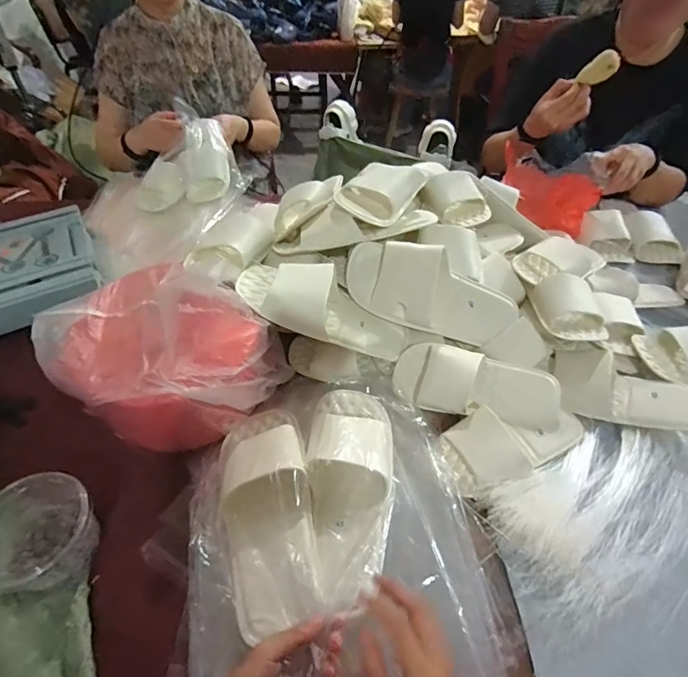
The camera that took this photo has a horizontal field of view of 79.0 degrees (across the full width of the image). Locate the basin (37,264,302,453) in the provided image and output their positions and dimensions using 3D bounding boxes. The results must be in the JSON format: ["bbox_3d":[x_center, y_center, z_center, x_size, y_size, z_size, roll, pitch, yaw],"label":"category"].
[{"bbox_3d":[-0.251,0.008,0.570,0.281,0.165,0.227,25,51,22],"label":"basin"}]

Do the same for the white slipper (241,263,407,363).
[{"bbox_3d":[-0.022,-0.051,0.624,0.266,0.085,0.106,24,47,-9],"label":"white slipper"}]

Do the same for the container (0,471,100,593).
[{"bbox_3d":[-0.323,0.213,0.451,0.104,0.073,0.109,0,46,0],"label":"container"}]

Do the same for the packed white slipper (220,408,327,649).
[{"bbox_3d":[-0.090,0.184,0.487,0.100,0.057,0.261,-10,47,-9],"label":"packed white slipper"}]

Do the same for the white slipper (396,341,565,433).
[{"bbox_3d":[0.195,0.068,0.602,0.235,0.054,0.099,14,74,6],"label":"white slipper"}]

